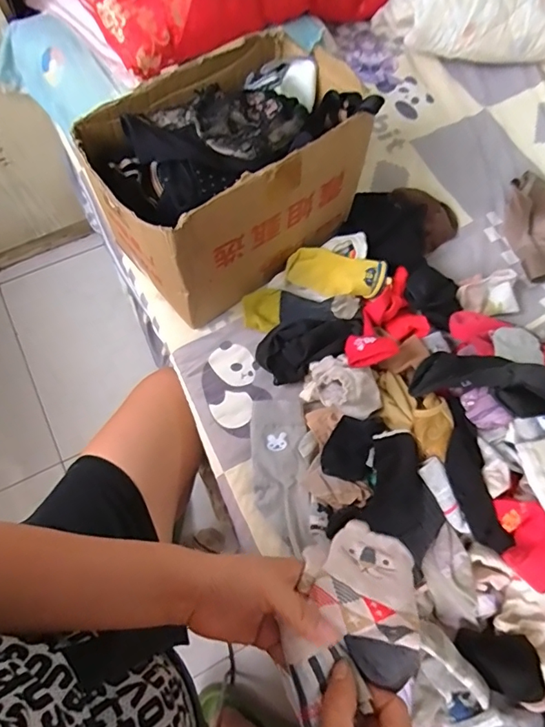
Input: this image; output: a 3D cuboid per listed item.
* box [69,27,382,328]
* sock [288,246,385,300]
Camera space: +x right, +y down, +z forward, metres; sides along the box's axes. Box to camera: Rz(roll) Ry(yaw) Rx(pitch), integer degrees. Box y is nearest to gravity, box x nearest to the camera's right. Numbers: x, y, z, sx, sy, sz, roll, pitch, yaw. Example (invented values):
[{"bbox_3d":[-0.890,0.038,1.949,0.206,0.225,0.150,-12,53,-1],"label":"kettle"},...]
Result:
[{"bbox_3d":[-0.051,-0.242,0.623,0.332,0.198,0.203,-32,72,-14],"label":"box"},{"bbox_3d":[0.086,-0.122,0.662,0.135,0.035,0.066,14,67,3],"label":"sock"}]

